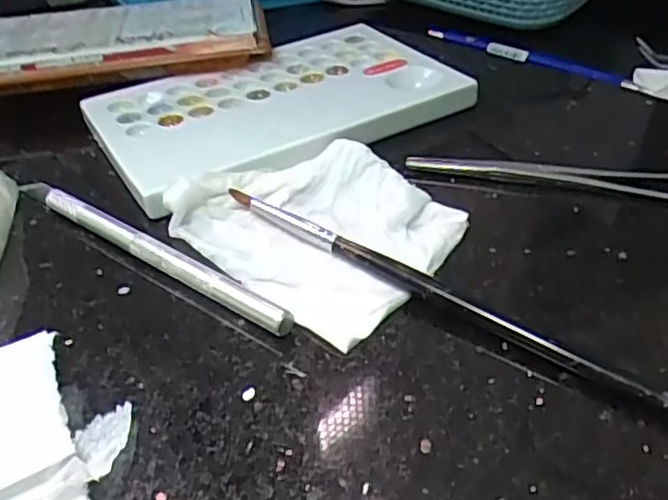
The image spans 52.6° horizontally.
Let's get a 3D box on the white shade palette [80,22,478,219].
[{"bbox_3d":[-0.023,-0.065,0.298,0.152,0.013,0.094,-20,41,-21],"label":"white shade palette"}]

